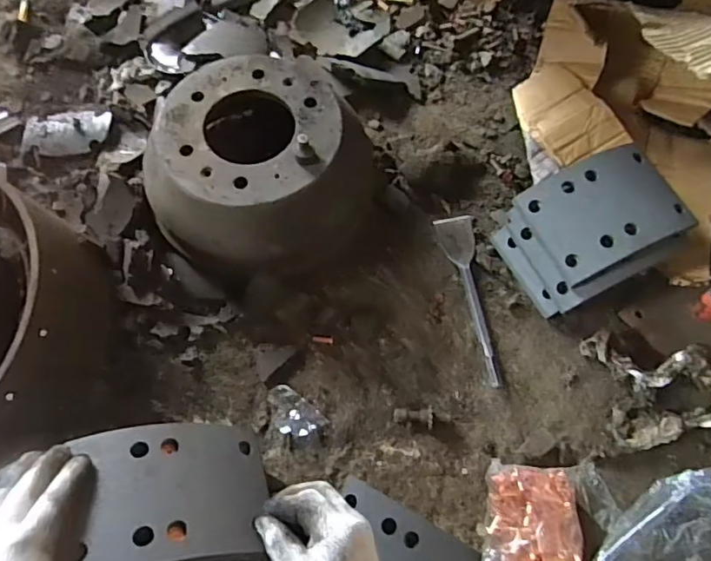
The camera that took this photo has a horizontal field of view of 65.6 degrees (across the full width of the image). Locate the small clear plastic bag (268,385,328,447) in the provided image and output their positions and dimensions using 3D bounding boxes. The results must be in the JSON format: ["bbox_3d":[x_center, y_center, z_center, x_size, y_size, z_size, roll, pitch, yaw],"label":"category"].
[{"bbox_3d":[-0.072,0.160,0.648,0.079,0.011,0.046,36,73,15],"label":"small clear plastic bag"}]

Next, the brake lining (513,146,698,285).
[{"bbox_3d":[0.302,-0.089,0.658,0.179,0.029,0.130,-26,70,-11],"label":"brake lining"}]

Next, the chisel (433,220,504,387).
[{"bbox_3d":[0.154,0.018,0.701,0.049,0.014,0.232,-12,68,-3],"label":"chisel"}]

